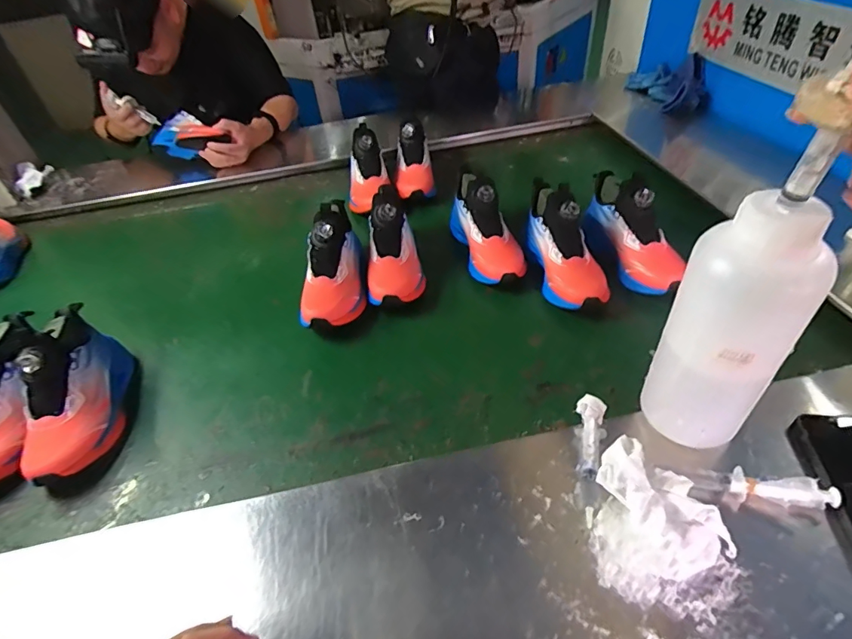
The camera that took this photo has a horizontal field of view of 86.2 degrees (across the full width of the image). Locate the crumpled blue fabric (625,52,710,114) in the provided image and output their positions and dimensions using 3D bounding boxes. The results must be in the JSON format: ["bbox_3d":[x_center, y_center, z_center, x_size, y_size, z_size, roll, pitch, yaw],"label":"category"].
[{"bbox_3d":[0.577,-0.559,1.072,0.097,0.094,0.183,-12,44,-5],"label":"crumpled blue fabric"}]

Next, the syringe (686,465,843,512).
[{"bbox_3d":[0.306,0.154,0.416,0.119,0.027,0.028,2,45,9],"label":"syringe"}]

